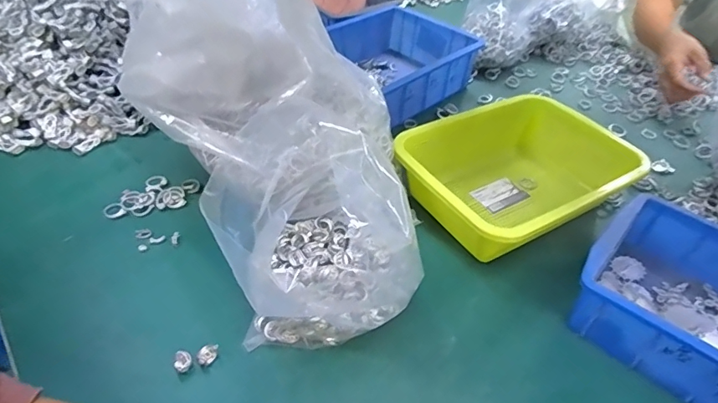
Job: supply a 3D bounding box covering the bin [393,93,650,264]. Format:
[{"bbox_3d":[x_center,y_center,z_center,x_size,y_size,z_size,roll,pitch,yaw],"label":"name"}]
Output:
[{"bbox_3d":[0.181,-0.030,0.562,0.246,0.086,0.188,-21,48,-25],"label":"bin"}]

